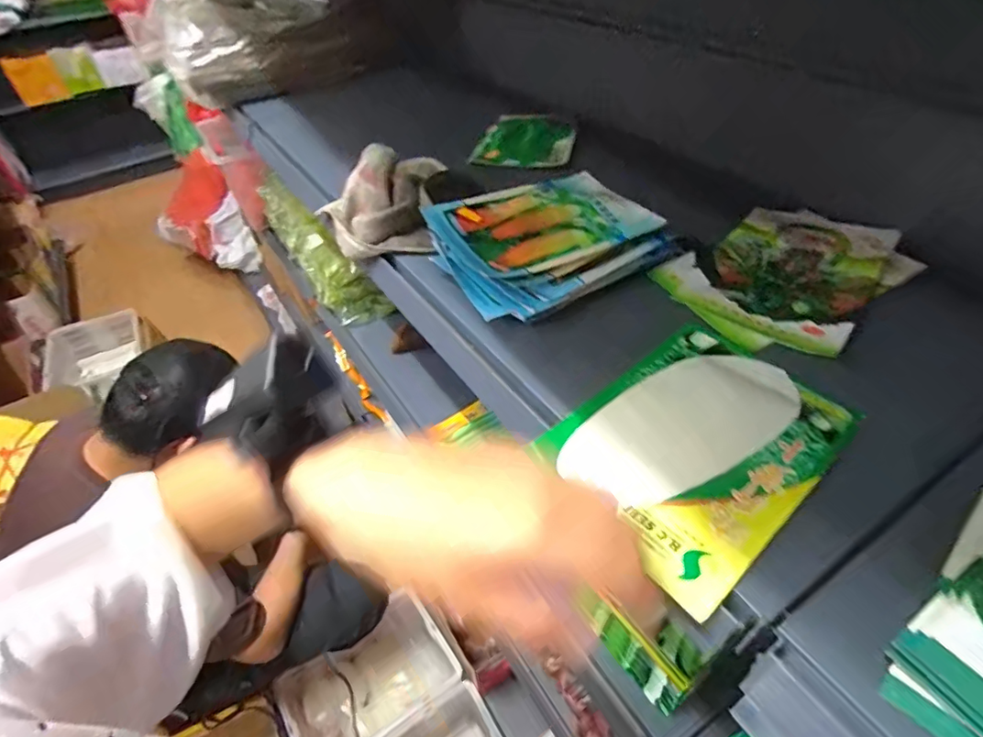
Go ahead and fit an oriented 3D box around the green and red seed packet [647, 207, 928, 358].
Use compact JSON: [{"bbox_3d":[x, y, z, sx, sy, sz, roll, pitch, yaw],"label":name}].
[{"bbox_3d":[0.247,-0.084,0.443,0.204,0.013,0.143,-32,50,-24],"label":"green and red seed packet"}]

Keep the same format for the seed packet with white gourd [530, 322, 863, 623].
[{"bbox_3d":[0.125,0.042,0.328,0.180,0.013,0.127,-33,49,-28],"label":"seed packet with white gourd"}]

